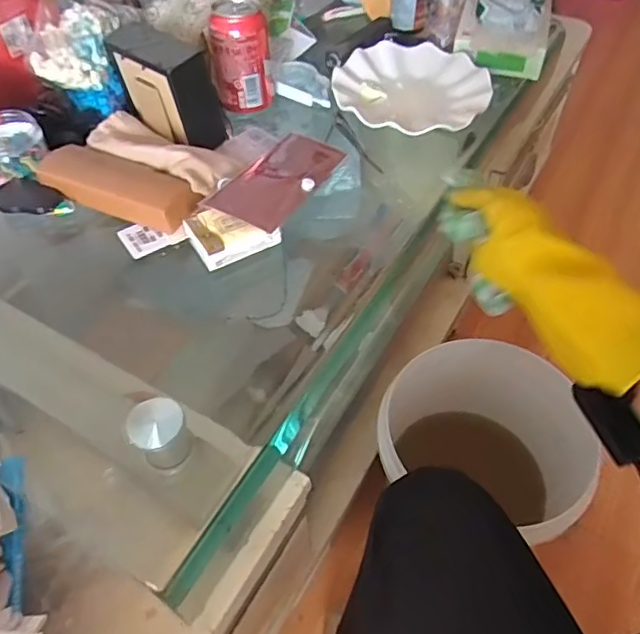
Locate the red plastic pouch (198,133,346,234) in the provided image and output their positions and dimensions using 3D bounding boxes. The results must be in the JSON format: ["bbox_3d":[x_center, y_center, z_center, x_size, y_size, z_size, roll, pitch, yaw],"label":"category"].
[{"bbox_3d":[-0.042,-0.133,0.548,0.074,0.011,0.139,28,57,20],"label":"red plastic pouch"}]

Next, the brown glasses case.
[{"bbox_3d":[-0.201,-0.131,0.556,0.164,0.027,0.058,21,55,17],"label":"brown glasses case"}]

